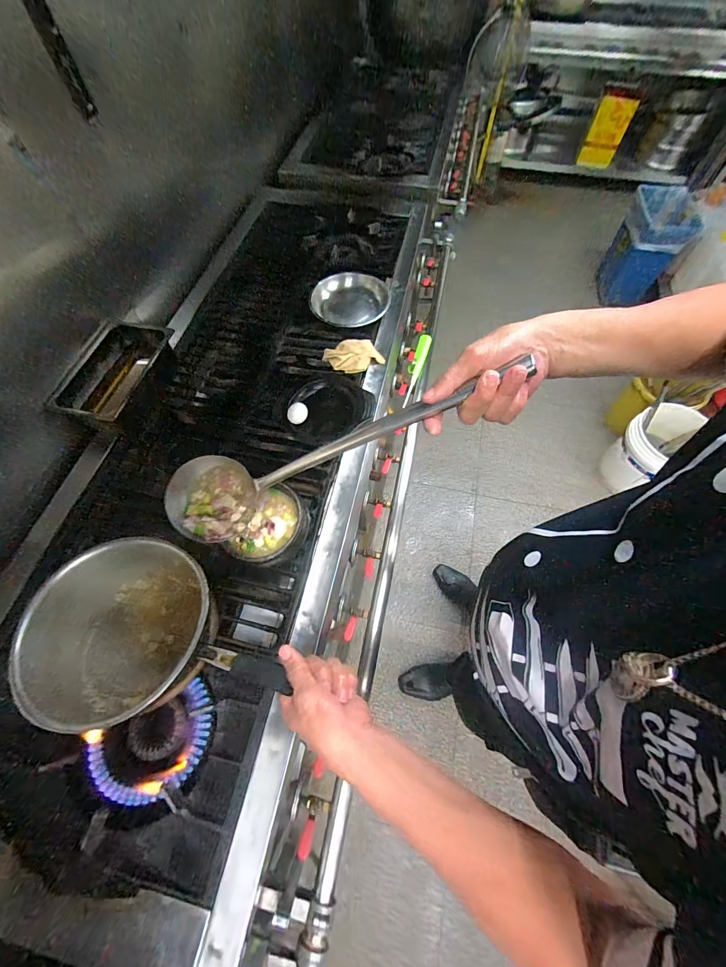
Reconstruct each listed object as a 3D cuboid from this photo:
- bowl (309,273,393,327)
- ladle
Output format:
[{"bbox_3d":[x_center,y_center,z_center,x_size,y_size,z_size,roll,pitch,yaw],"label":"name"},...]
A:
[{"bbox_3d":[-0.031,-0.485,0.930,0.178,0.049,0.176,0,63,1],"label":"bowl"},{"bbox_3d":[-0.052,-0.034,0.451,0.493,0.082,0.117,-18,60,25],"label":"ladle"}]

